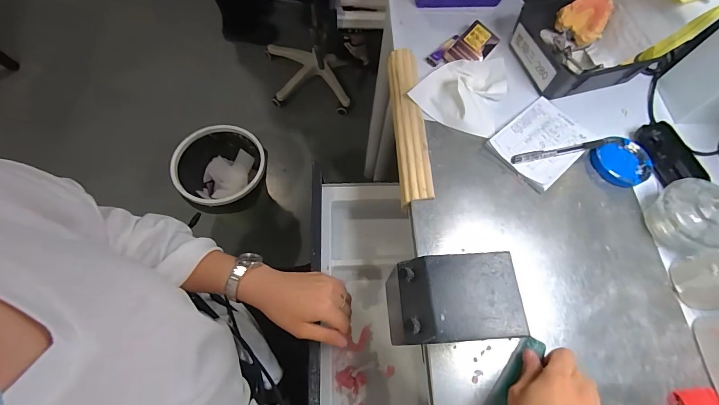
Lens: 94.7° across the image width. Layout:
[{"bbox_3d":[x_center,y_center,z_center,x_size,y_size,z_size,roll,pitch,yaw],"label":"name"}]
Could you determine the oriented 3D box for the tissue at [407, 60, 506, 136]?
[{"bbox_3d":[0.161,-0.187,0.523,0.131,0.025,0.153,21,67,6],"label":"tissue"}]

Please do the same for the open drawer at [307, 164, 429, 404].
[{"bbox_3d":[0.010,0.177,0.518,0.188,0.097,0.457,1,66,-3],"label":"open drawer"}]

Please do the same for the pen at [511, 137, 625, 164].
[{"bbox_3d":[0.306,-0.077,0.480,0.178,0.007,0.014,-9,67,-7],"label":"pen"}]

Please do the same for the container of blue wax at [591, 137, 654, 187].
[{"bbox_3d":[0.384,-0.059,0.484,0.070,0.020,0.076,1,66,-3],"label":"container of blue wax"}]

